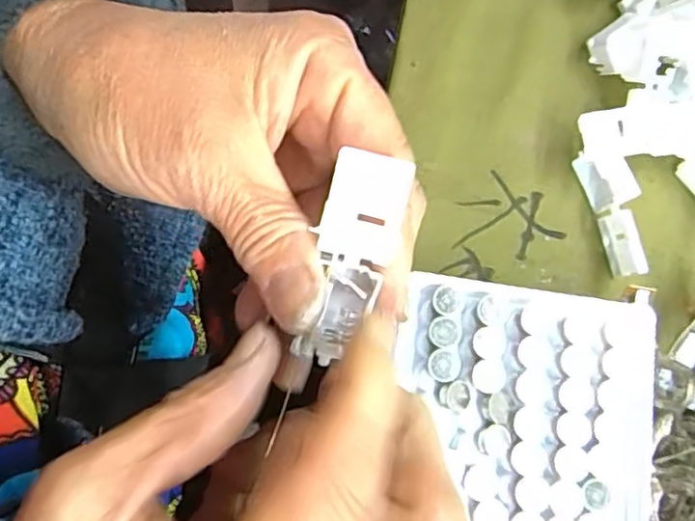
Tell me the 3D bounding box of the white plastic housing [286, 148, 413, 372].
[{"bbox_3d":[0.000,0.001,0.167,0.018,0.015,0.055,18,109,5],"label":"white plastic housing"}]

